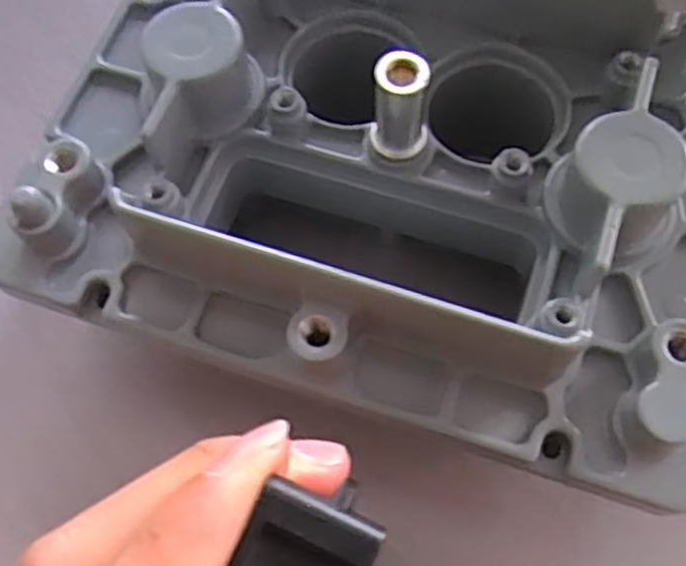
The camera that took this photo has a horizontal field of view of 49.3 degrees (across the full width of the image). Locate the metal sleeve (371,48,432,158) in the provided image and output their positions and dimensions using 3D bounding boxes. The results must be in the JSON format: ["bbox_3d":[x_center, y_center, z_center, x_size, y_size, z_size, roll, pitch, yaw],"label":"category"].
[{"bbox_3d":[0.012,-0.034,0.153,0.011,0.028,0.010,0,68,3],"label":"metal sleeve"}]

